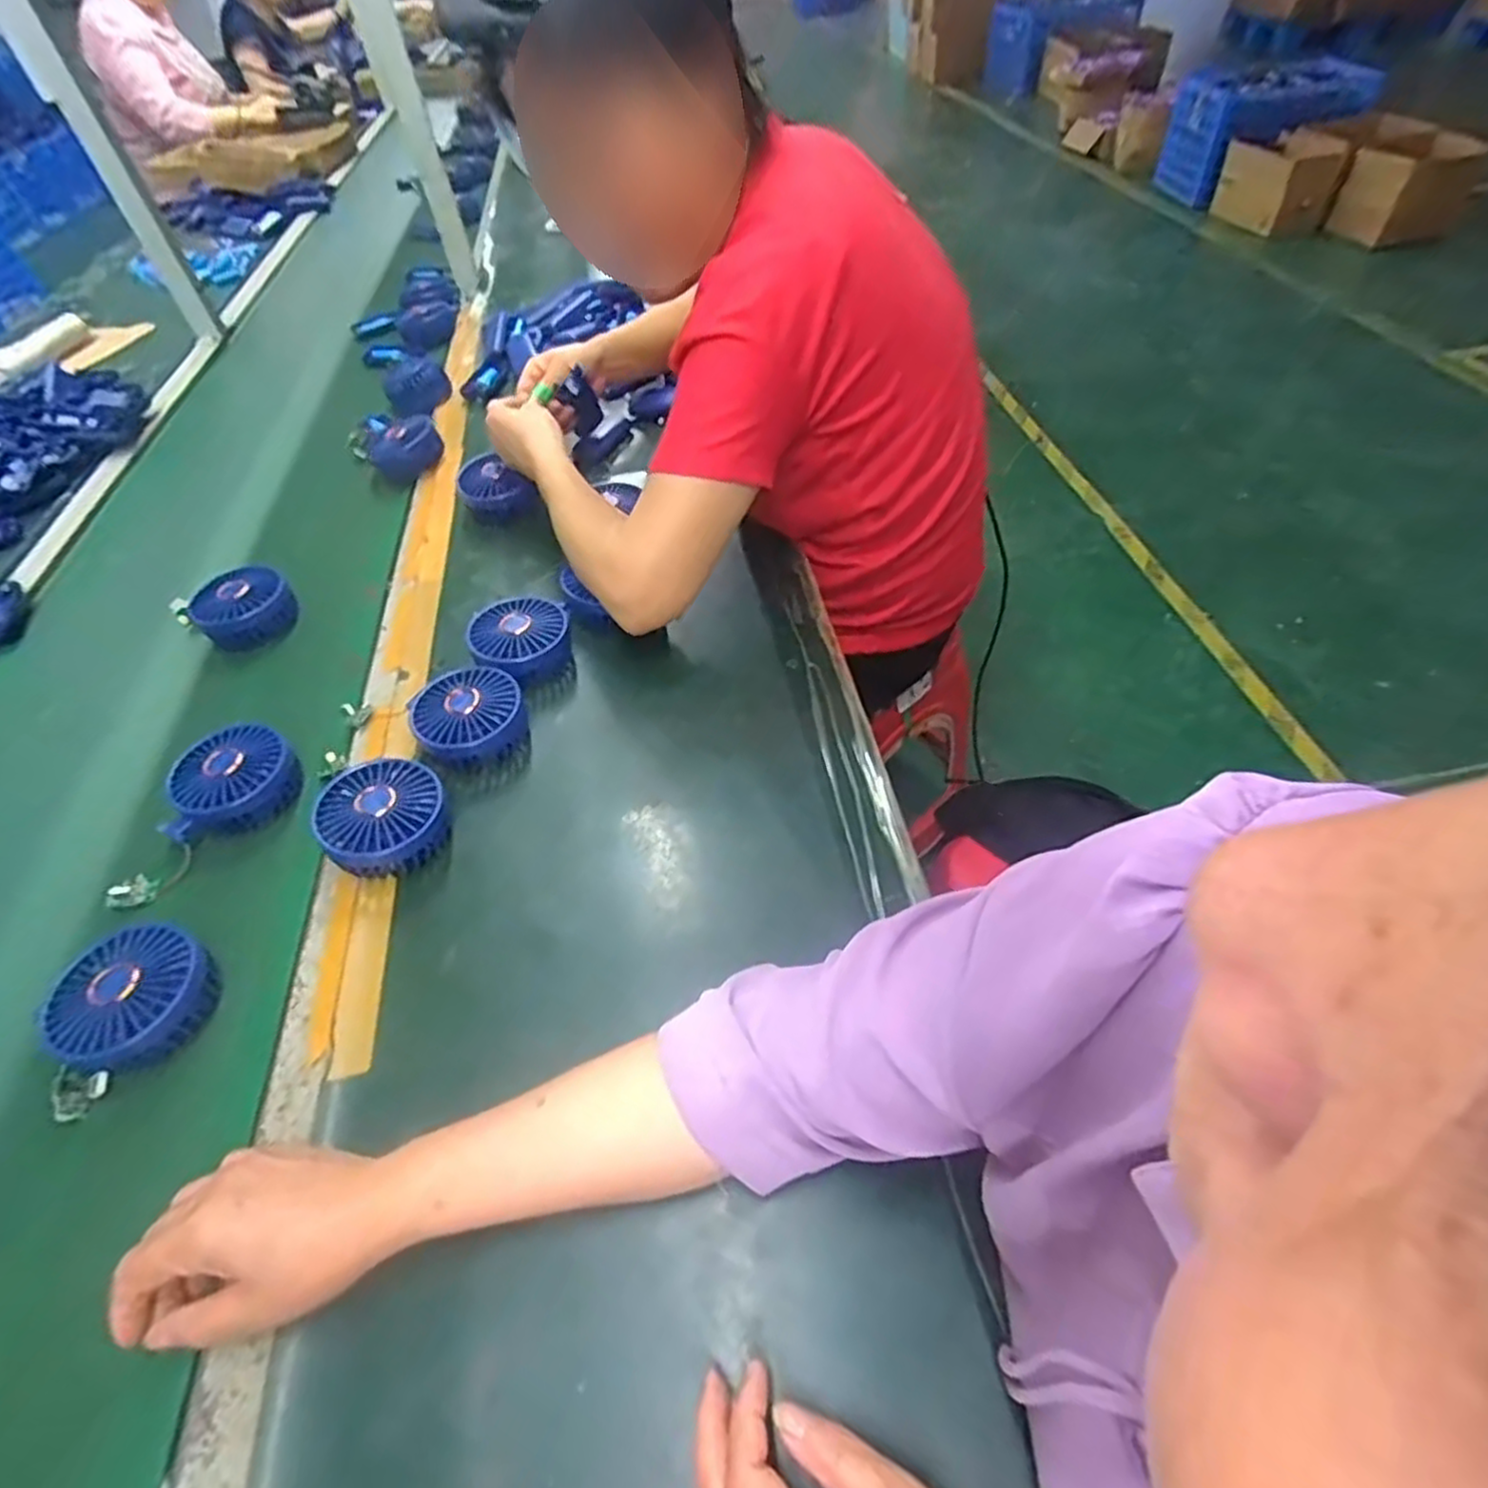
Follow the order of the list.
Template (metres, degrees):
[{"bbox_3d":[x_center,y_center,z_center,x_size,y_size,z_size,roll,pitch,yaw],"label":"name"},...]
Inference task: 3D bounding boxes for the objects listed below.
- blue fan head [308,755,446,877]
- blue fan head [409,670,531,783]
[{"bbox_3d":[-0.266,0.055,0.553,0.088,0.044,0.087,-30,54,-19],"label":"blue fan head"},{"bbox_3d":[-0.225,-0.019,0.610,0.090,0.039,0.089,-13,50,-6],"label":"blue fan head"}]

